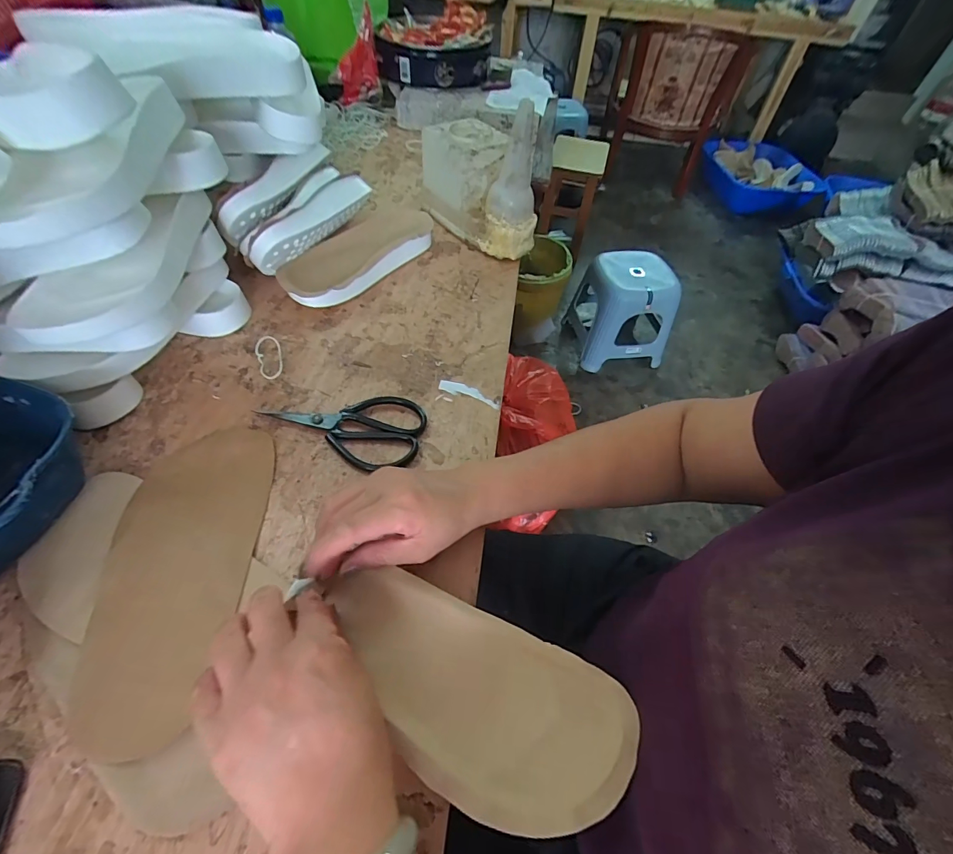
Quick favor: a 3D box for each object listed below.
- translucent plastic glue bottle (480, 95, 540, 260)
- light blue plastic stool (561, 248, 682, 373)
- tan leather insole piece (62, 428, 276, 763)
[{"bbox_3d":[0.053,-0.334,0.603,0.076,0.180,0.071,5,52,-1],"label":"translucent plastic glue bottle"},{"bbox_3d":[0.505,-0.420,1.499,0.283,0.300,0.299,-4,53,-8],"label":"light blue plastic stool"},{"bbox_3d":[-0.239,0.105,0.349,0.106,0.010,0.254,-1,51,-8],"label":"tan leather insole piece"}]

